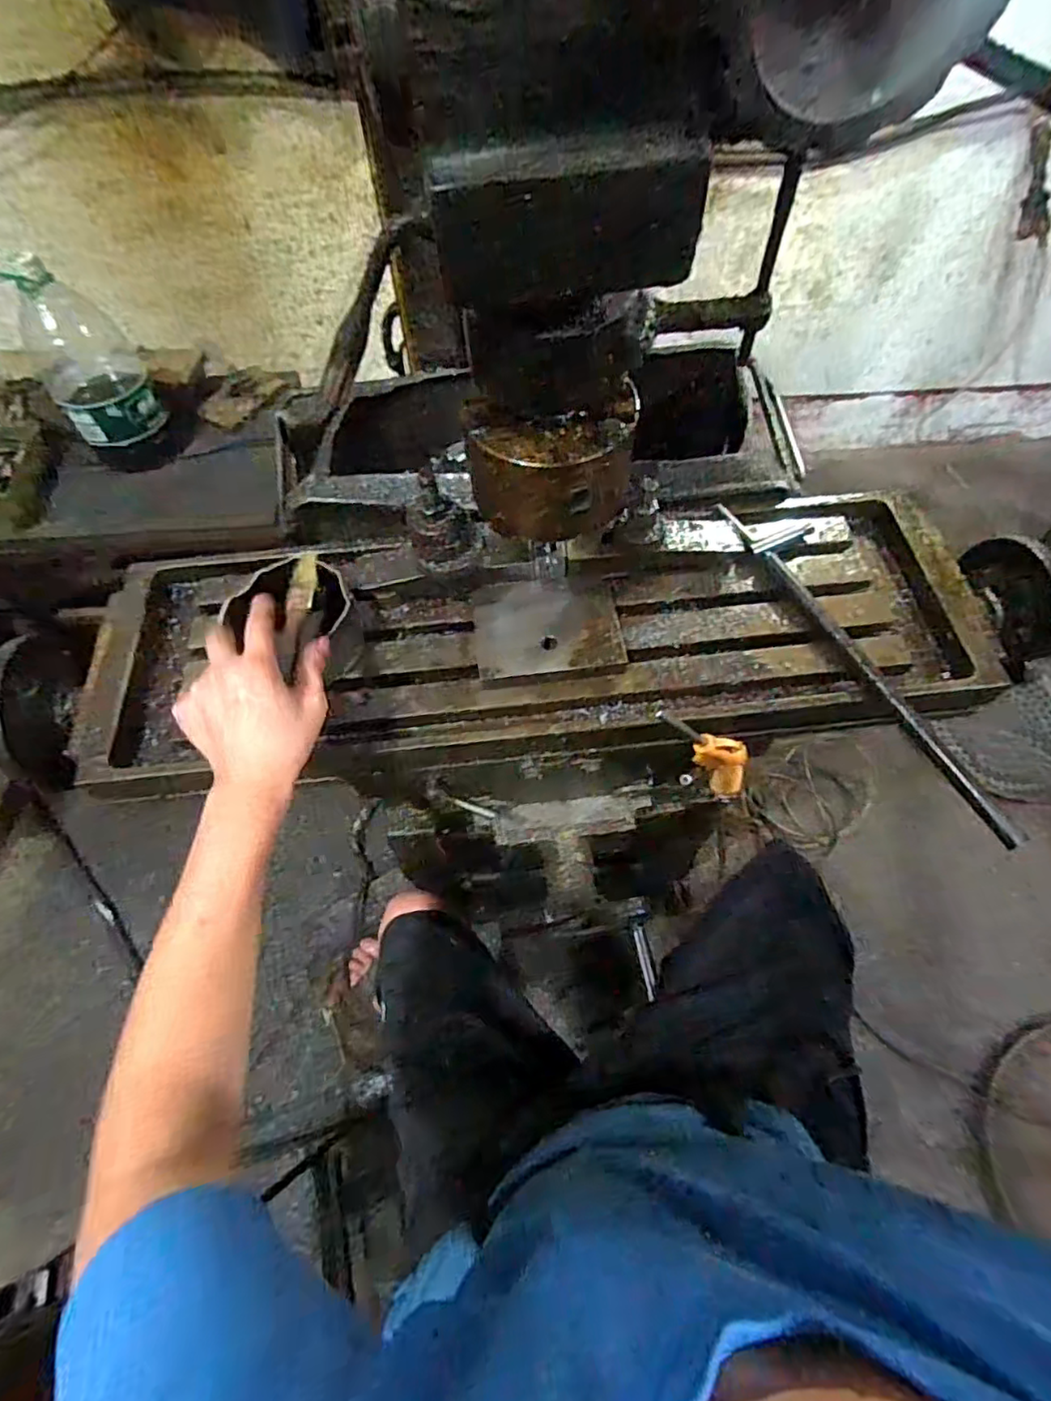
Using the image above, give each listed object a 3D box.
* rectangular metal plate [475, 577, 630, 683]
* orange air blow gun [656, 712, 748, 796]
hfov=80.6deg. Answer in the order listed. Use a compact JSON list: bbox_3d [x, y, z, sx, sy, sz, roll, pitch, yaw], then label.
[{"bbox_3d":[0.019,-0.067,0.550,0.127,0.011,0.092,-5,62,-2],"label":"rectangular metal plate"},{"bbox_3d":[0.154,0.037,0.526,0.035,0.124,0.029,-5,51,47],"label":"orange air blow gun"}]

